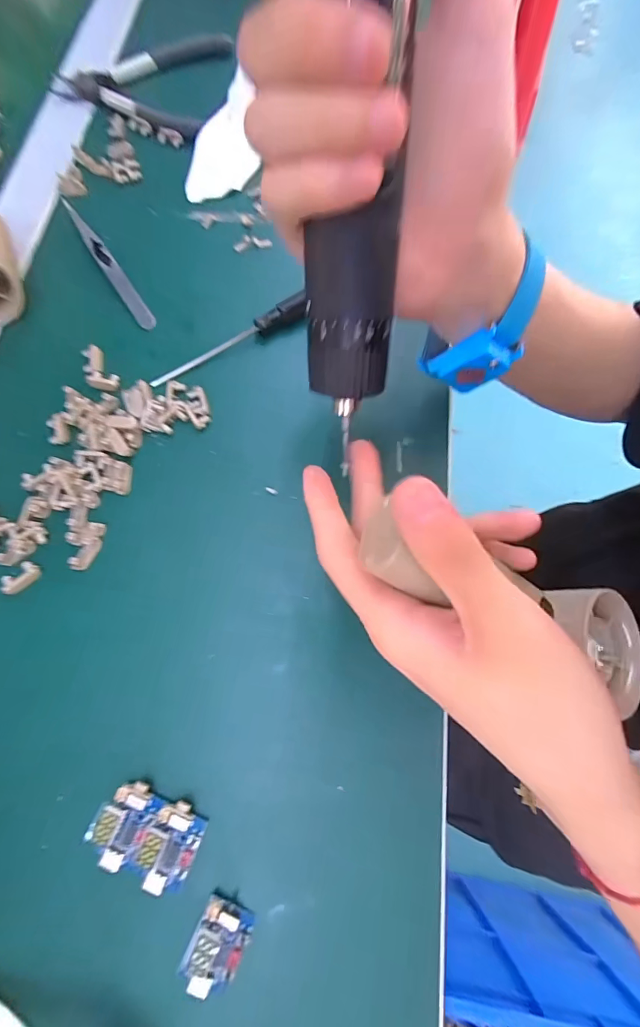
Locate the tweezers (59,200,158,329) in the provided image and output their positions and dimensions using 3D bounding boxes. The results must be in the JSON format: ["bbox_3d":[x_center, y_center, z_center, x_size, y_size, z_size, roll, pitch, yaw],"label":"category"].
[{"bbox_3d":[-0.148,-0.175,0.293,0.011,0.007,0.123,-34,75,-10],"label":"tweezers"}]

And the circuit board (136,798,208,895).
[{"bbox_3d":[-0.066,0.147,0.185,0.022,0.015,0.033,21,73,7],"label":"circuit board"}]

